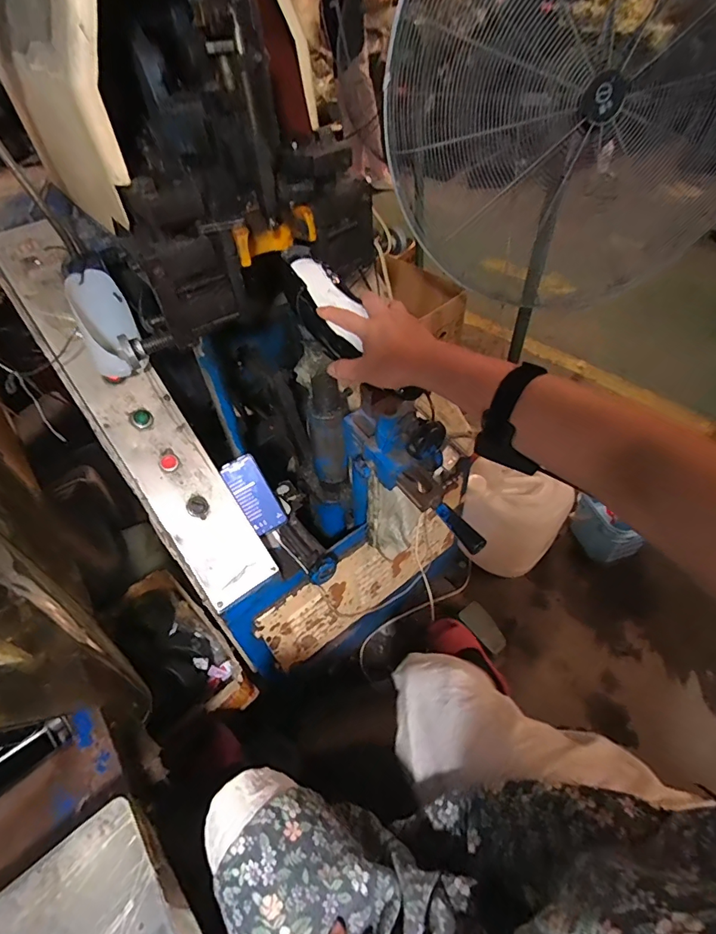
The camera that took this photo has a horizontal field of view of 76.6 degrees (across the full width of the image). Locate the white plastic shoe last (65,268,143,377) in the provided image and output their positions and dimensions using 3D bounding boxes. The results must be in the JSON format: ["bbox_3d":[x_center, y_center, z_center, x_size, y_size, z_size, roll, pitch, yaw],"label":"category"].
[{"bbox_3d":[-0.400,-0.225,0.717,0.081,0.161,0.054,-14,10,-7],"label":"white plastic shoe last"}]

